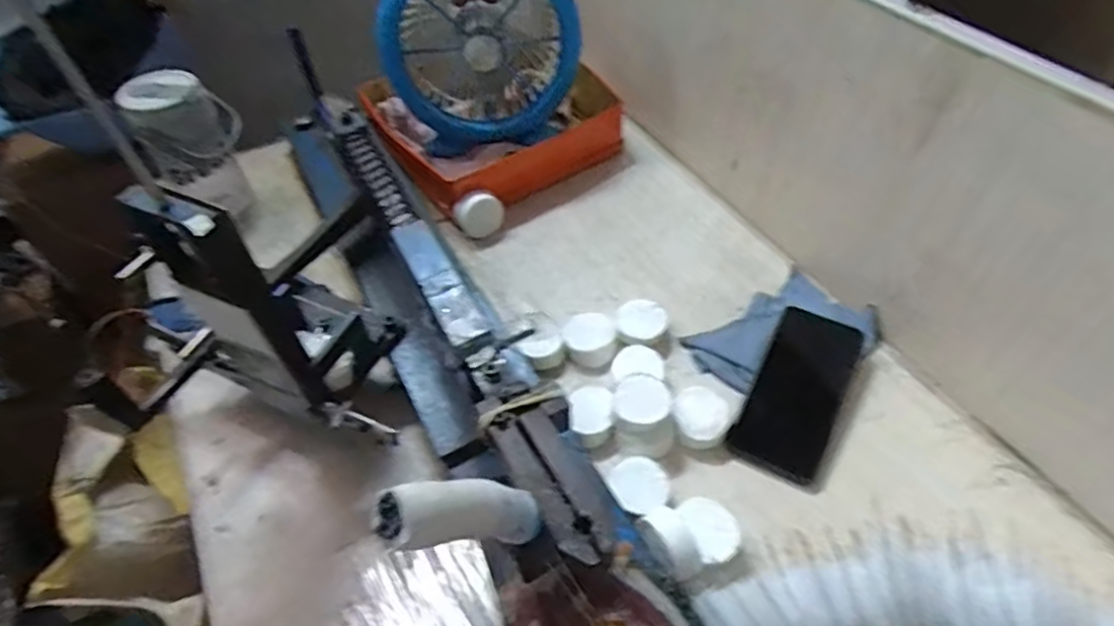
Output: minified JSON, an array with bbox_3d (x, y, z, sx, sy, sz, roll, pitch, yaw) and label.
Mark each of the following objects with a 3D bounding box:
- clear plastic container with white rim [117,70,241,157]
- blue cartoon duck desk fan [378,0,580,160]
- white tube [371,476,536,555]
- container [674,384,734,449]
[{"bbox_3d":[-0.391,-0.204,0.660,0.095,0.072,0.085,-33,58,-23],"label":"clear plastic container with white rim"},{"bbox_3d":[-0.090,-0.333,0.712,0.212,0.272,0.117,-22,54,-15],"label":"blue cartoon duck desk fan"},{"bbox_3d":[-0.038,0.091,0.281,0.023,0.093,0.022,-12,69,31],"label":"white tube"},{"bbox_3d":[0.123,0.089,0.534,0.047,0.020,0.050,12,52,11],"label":"container"}]

